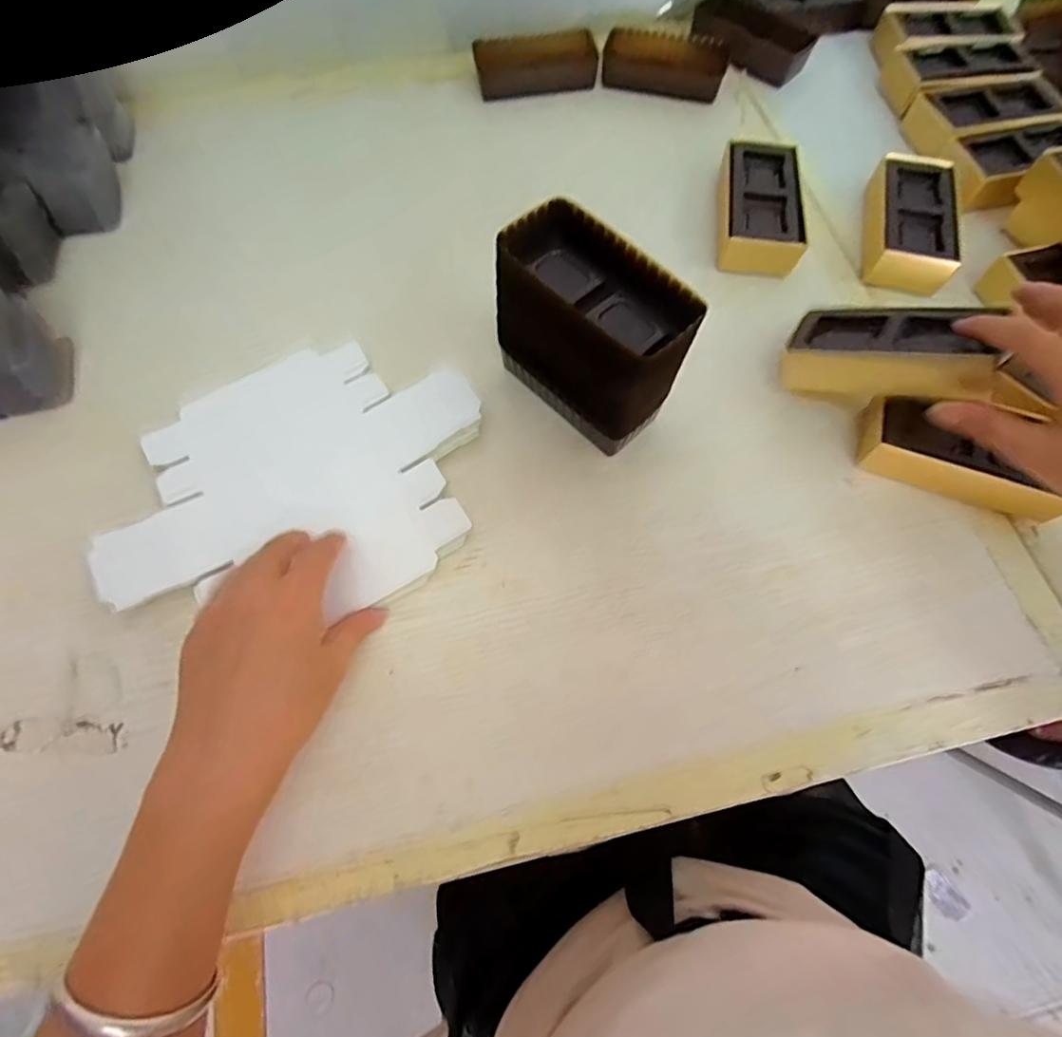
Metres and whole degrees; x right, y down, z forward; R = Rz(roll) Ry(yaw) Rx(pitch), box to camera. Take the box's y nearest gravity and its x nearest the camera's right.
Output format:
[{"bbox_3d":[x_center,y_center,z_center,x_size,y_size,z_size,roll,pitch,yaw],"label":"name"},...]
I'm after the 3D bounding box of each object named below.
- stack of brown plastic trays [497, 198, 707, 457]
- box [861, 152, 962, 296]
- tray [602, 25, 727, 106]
[{"bbox_3d":[0.036,-0.110,0.343,0.069,0.107,0.120,-41,74,-16],"label":"stack of brown plastic trays"},{"bbox_3d":[0.299,-0.234,0.440,0.060,0.037,0.119,17,68,6],"label":"box"},{"bbox_3d":[0.126,-0.431,0.523,0.111,0.030,0.058,6,68,2],"label":"tray"}]

